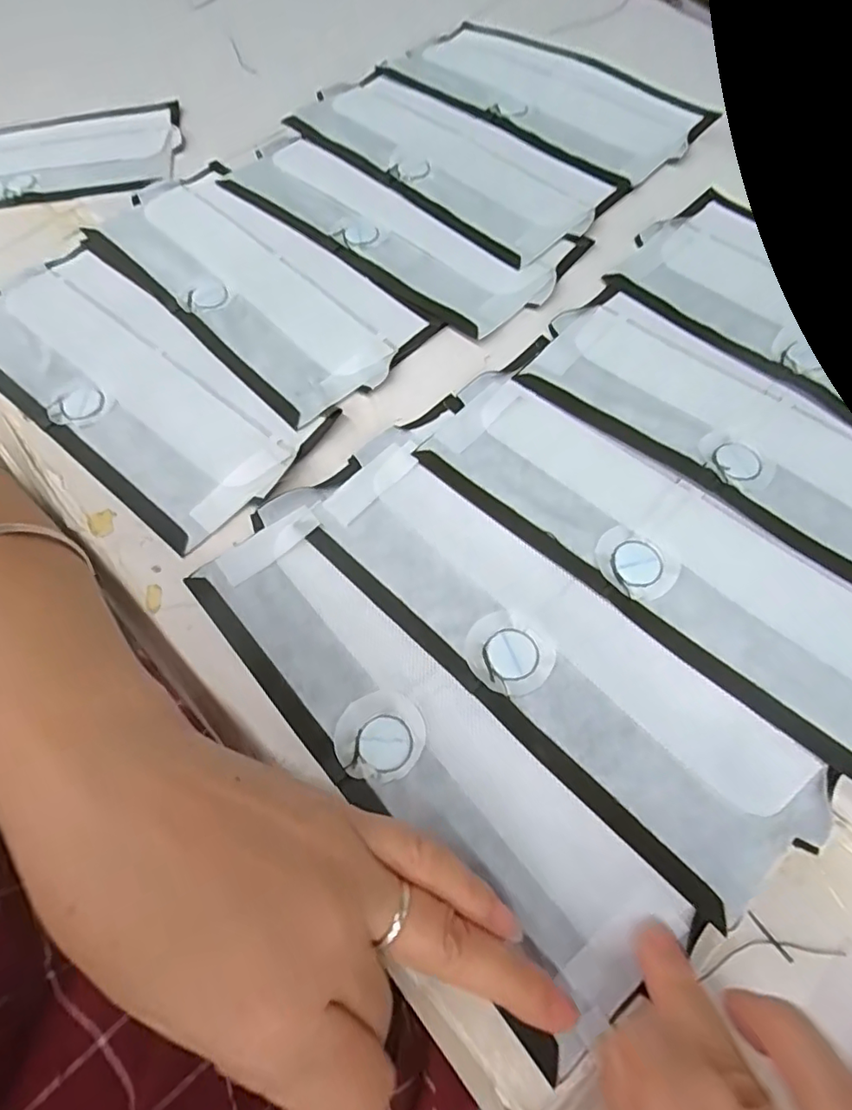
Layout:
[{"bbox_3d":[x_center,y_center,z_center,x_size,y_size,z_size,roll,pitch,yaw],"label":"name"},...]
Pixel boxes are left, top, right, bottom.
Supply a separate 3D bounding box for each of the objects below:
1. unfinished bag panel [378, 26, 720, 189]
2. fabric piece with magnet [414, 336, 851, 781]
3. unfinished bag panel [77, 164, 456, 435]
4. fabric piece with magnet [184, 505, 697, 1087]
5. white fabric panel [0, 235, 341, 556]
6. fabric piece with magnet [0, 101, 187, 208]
[{"bbox_3d":[0.082,-0.337,0.411,0.230,0.007,0.114,40,81,17],"label":"unfinished bag panel"},{"bbox_3d":[0.104,-0.008,0.253,0.235,0.008,0.074,40,74,18],"label":"fabric piece with magnet"},{"bbox_3d":[-0.109,-0.166,0.341,0.228,0.005,0.097,41,74,18],"label":"unfinished bag panel"},{"bbox_3d":[-0.012,0.073,0.227,0.229,0.005,0.066,41,74,19],"label":"fabric piece with magnet"},{"bbox_3d":[-0.167,-0.098,0.315,0.231,0.007,0.101,35,72,16],"label":"white fabric panel"},{"bbox_3d":[-0.324,-0.322,0.463,0.244,0.017,0.109,-13,71,4],"label":"fabric piece with magnet"}]

